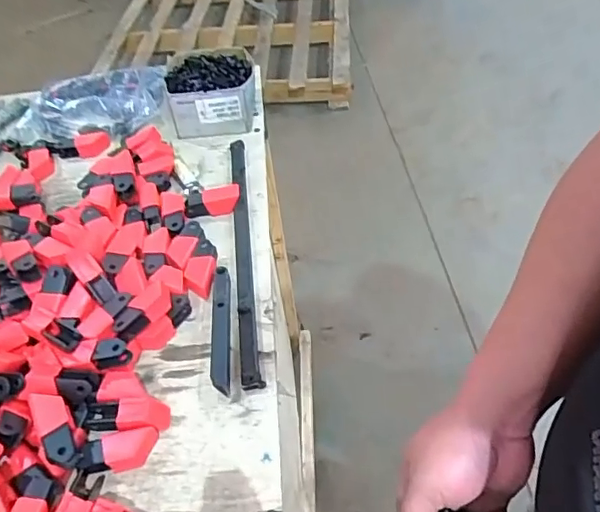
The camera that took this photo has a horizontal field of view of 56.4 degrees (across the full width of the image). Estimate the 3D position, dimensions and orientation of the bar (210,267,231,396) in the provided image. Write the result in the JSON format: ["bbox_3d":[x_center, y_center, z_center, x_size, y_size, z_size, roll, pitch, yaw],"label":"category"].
[{"bbox_3d":[-0.099,0.086,0.698,0.024,0.009,0.188,-7,47,0],"label":"bar"}]

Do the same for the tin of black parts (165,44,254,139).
[{"bbox_3d":[-0.172,-0.321,1.085,0.168,0.081,0.192,-7,47,0],"label":"tin of black parts"}]

